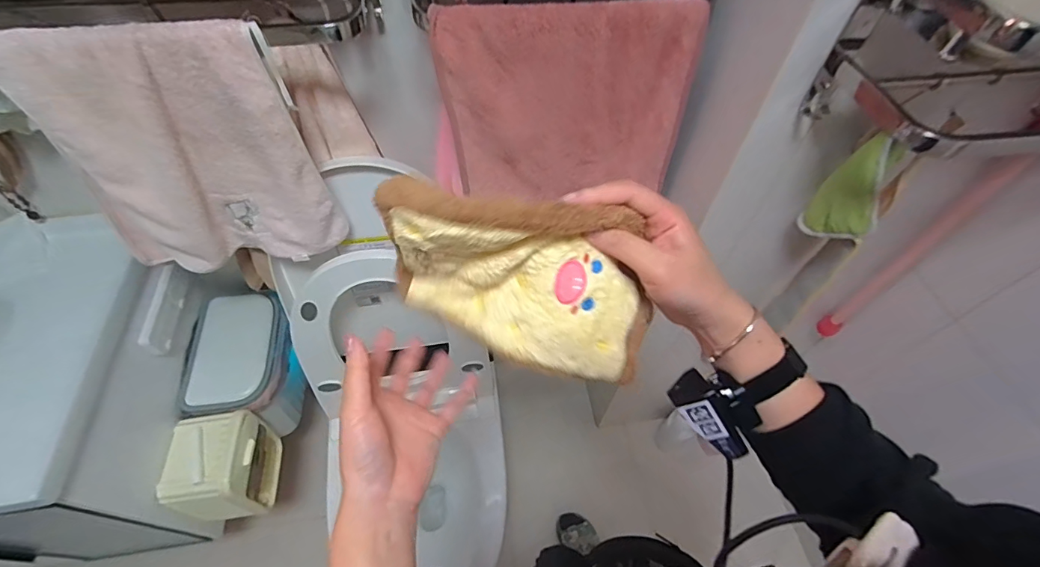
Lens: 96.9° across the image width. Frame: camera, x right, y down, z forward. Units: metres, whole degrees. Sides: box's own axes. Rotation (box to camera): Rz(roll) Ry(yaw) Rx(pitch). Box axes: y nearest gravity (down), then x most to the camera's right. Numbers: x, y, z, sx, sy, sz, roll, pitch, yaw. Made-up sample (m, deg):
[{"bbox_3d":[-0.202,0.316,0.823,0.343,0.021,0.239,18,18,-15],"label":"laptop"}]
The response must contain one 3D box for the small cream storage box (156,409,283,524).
[{"bbox_3d":[-0.564,0.359,0.902,0.132,0.198,0.163,-6,56,-6],"label":"small cream storage box"}]

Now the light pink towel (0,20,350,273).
[{"bbox_3d":[-0.417,-0.148,0.597,0.288,0.340,0.064,-2,56,-3],"label":"light pink towel"}]

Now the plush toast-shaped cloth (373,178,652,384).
[{"bbox_3d":[0.006,-0.010,0.326,0.180,0.129,0.079,23,58,13],"label":"plush toast-shaped cloth"}]

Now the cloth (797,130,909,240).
[{"bbox_3d":[0.415,-0.107,0.575,0.016,0.167,0.080,-13,57,-11],"label":"cloth"}]

